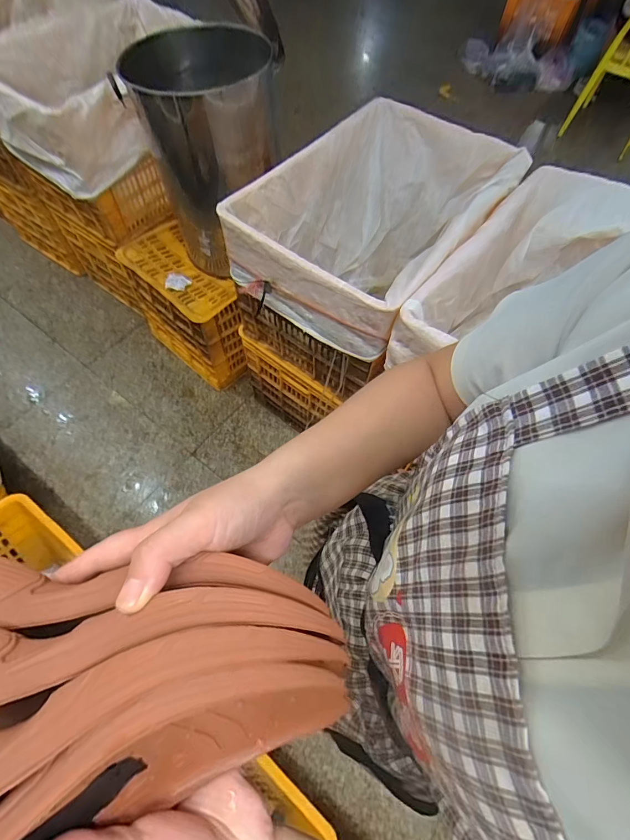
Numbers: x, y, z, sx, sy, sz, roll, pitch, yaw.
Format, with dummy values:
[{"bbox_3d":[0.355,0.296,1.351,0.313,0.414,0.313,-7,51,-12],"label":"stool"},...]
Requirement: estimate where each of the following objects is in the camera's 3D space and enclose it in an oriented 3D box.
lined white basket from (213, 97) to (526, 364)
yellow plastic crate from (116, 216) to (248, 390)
[{"bbox_3d":[0.141,-0.472,1.046,0.468,0.351,0.660,34,67,14],"label":"lined white basket"},{"bbox_3d":[-0.482,-0.409,1.509,0.244,0.413,0.491,-35,70,-18],"label":"yellow plastic crate"}]

